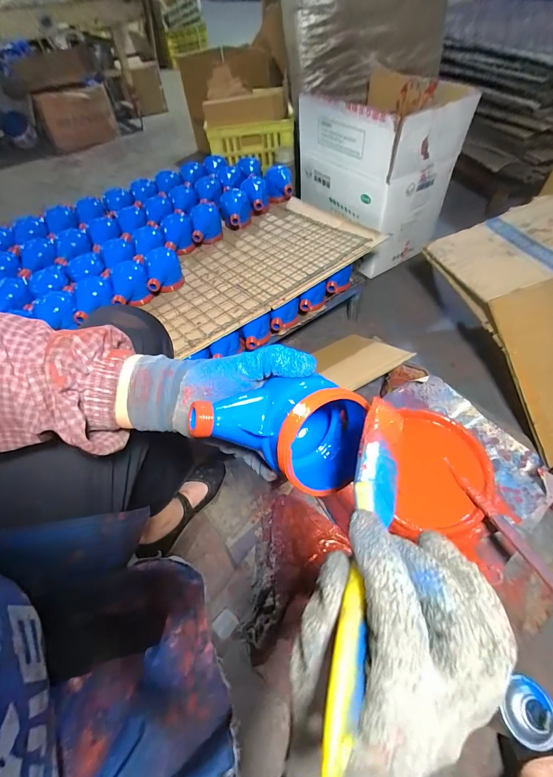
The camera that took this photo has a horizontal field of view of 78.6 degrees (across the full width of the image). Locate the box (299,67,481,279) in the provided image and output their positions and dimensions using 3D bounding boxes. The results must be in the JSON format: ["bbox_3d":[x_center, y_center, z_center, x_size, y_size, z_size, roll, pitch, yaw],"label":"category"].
[{"bbox_3d":[0.323,-0.706,1.121,0.334,0.425,0.425,-32,57,-19],"label":"box"}]

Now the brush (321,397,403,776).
[{"bbox_3d":[0.046,0.077,0.167,0.025,0.021,0.165,12,53,14],"label":"brush"}]

